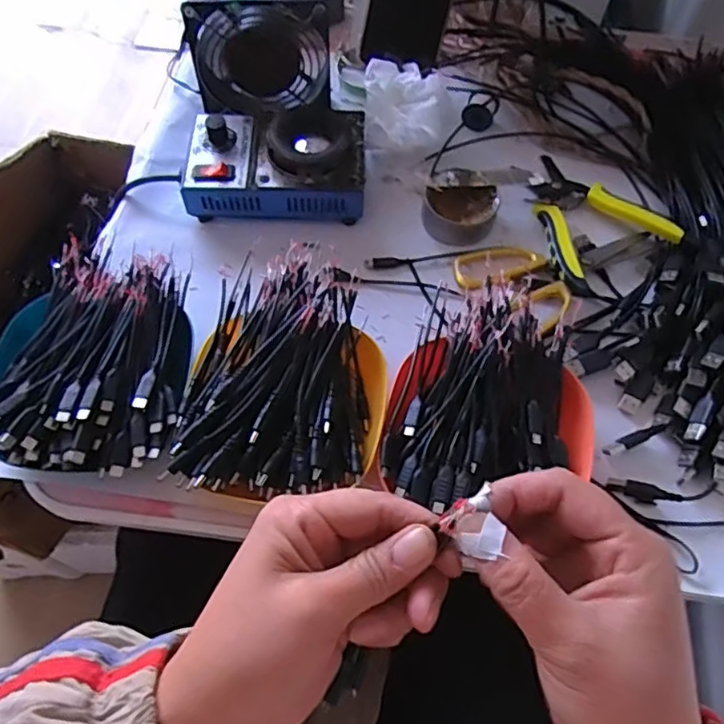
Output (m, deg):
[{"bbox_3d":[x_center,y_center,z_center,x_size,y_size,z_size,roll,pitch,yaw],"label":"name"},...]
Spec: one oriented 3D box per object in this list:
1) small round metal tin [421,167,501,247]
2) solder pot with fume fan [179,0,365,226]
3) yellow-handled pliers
[{"bbox_3d":[0.084,-0.134,0.531,0.061,0.029,0.055,22,64,10],"label":"small round metal tin"},{"bbox_3d":[-0.073,-0.225,0.534,0.146,0.109,0.187,1,63,-1],"label":"solder pot with fume fan"},{"bbox_3d":[0.183,-0.128,0.532,0.118,0.020,0.135,-31,67,-16],"label":"yellow-handled pliers"}]

